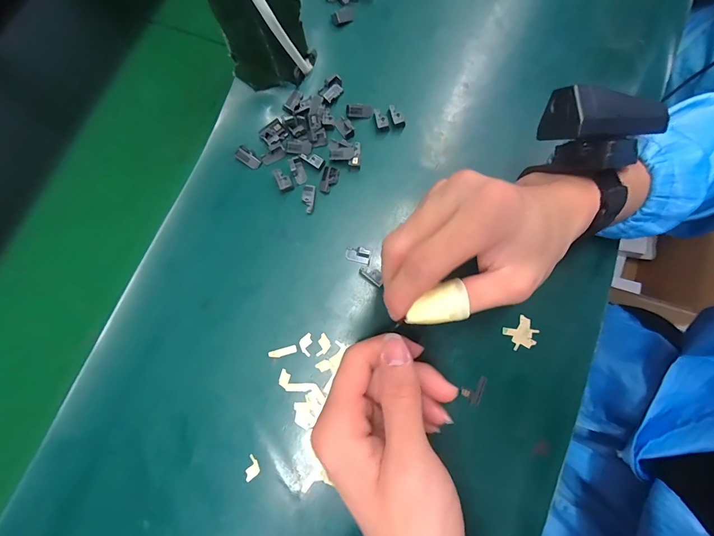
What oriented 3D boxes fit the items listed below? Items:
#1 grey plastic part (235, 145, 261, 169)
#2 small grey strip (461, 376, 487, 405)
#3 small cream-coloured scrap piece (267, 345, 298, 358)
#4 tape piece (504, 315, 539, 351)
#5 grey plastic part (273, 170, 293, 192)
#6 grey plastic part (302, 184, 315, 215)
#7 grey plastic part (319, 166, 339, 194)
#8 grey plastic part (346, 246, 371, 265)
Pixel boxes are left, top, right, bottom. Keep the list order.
[{"bbox_3d":[-0.095,-0.097,0.300,0.021,0.008,0.013,33,80,5],"label":"grey plastic part"},{"bbox_3d":[0.089,0.091,0.261,0.015,0.004,0.022,22,79,3],"label":"small grey strip"},{"bbox_3d":[-0.058,0.066,0.271,0.022,0.004,0.006,-14,79,-4],"label":"small cream-coloured scrap piece"},{"bbox_3d":[0.129,0.051,0.268,0.023,0.004,0.022,-31,81,-7],"label":"tape piece"},{"bbox_3d":[-0.064,-0.077,0.298,0.011,0.004,0.022,-24,80,-6],"label":"grey plastic part"},{"bbox_3d":[-0.042,-0.059,0.294,0.010,0.005,0.025,7,79,0],"label":"grey plastic part"},{"bbox_3d":[-0.024,-0.076,0.296,0.014,0.005,0.023,14,79,2],"label":"grey plastic part"},{"bbox_3d":[0.001,-0.011,0.285,0.020,0.004,0.013,16,79,2],"label":"grey plastic part"}]

